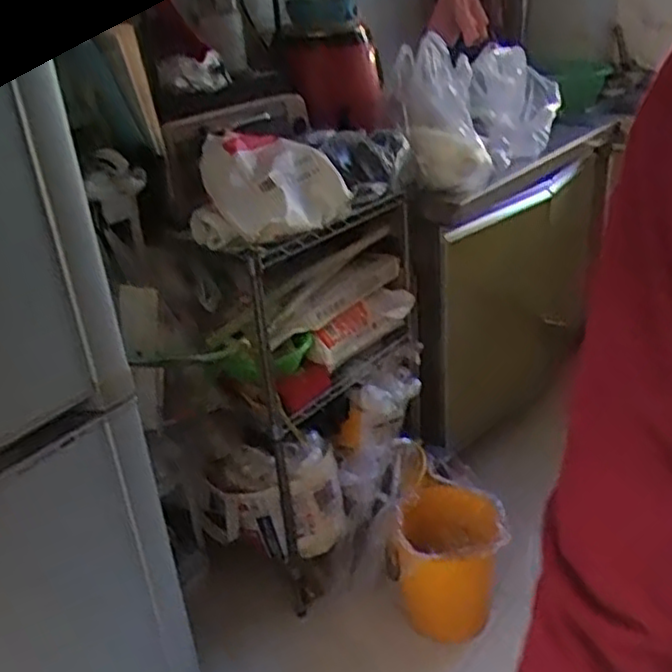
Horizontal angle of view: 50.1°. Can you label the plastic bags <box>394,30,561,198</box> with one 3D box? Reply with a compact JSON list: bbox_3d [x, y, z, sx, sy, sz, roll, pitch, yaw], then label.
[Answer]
[{"bbox_3d":[0.269,-0.420,1.348,0.134,0.245,0.372,17,32,36],"label":"plastic bags"}]

